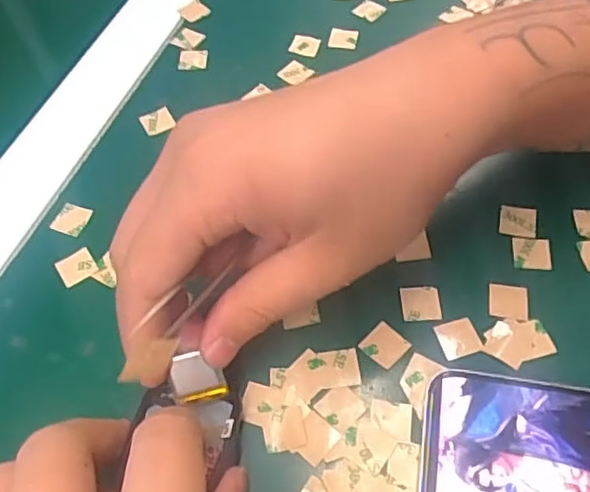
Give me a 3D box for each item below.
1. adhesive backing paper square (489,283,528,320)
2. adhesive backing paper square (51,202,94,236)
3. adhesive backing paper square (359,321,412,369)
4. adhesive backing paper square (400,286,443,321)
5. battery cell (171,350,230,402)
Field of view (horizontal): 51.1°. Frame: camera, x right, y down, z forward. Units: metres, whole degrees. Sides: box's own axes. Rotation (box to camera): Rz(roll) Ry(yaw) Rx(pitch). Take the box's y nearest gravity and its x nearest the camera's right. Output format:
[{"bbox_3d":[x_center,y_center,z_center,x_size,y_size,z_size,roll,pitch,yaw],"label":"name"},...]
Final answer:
[{"bbox_3d":[0.087,0.022,0.252,0.015,0.004,0.016,7,56,9],"label":"adhesive backing paper square"},{"bbox_3d":[-0.103,-0.012,0.284,0.016,0.004,0.015,15,61,15],"label":"adhesive backing paper square"},{"bbox_3d":[0.035,0.039,0.242,0.015,0.004,0.015,-40,63,-23],"label":"adhesive backing paper square"},{"bbox_3d":[0.051,0.023,0.252,0.015,0.004,0.015,-6,58,9],"label":"adhesive backing paper square"},{"bbox_3d":[-0.034,0.046,0.218,0.018,0.019,0.004,-7,14,-7],"label":"battery cell"}]

